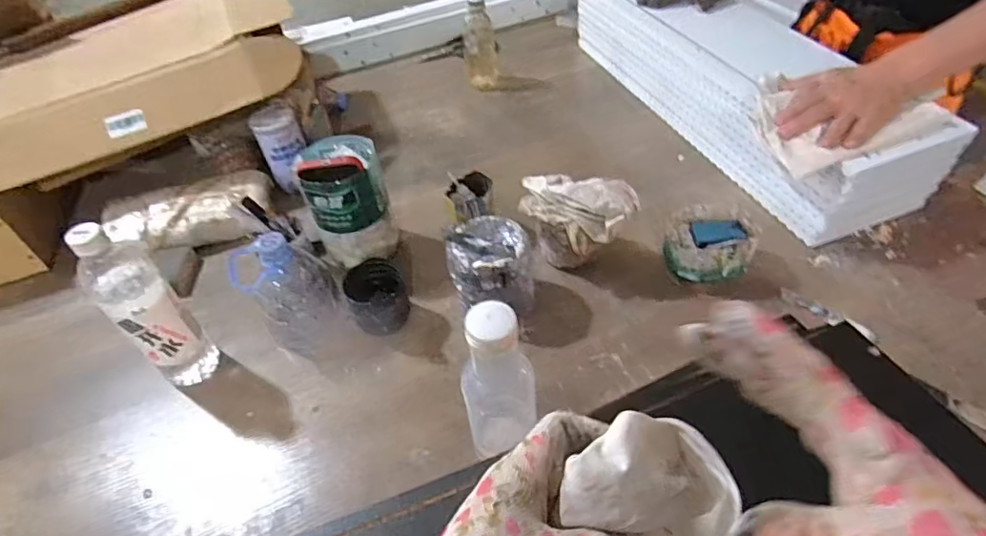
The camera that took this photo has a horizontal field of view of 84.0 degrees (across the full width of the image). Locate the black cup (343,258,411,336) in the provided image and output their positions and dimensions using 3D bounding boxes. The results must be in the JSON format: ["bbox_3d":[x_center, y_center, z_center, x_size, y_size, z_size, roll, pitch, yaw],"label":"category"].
[{"bbox_3d":[-0.138,0.037,0.662,0.073,0.081,0.069,-3,47,3],"label":"black cup"}]

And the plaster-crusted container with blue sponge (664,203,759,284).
[{"bbox_3d":[0.270,-0.025,0.691,0.110,0.068,0.085,-10,47,-3],"label":"plaster-crusted container with blue sponge"}]

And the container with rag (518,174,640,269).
[{"bbox_3d":[0.101,-0.051,0.700,0.146,0.133,0.088,14,50,18],"label":"container with rag"}]

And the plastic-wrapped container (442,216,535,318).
[{"bbox_3d":[-0.002,0.010,0.661,0.102,0.106,0.104,-9,47,-3],"label":"plastic-wrapped container"}]

